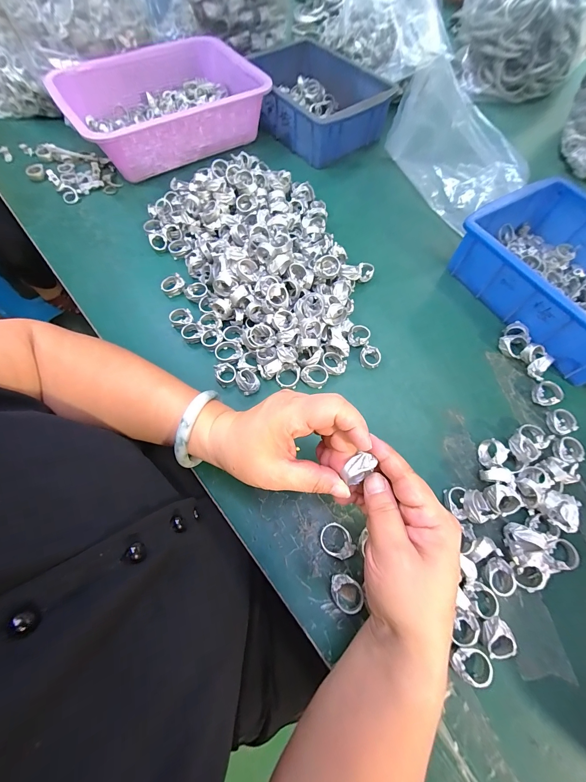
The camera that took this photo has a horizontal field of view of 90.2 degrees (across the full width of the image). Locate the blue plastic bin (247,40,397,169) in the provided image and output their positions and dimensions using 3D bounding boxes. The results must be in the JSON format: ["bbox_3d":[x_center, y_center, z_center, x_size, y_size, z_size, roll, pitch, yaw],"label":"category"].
[{"bbox_3d":[0.037,-0.521,0.530,0.191,0.074,0.243,-31,70,-14],"label":"blue plastic bin"}]

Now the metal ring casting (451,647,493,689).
[{"bbox_3d":[0.139,0.215,0.230,0.027,0.014,0.025,0,66,-1],"label":"metal ring casting"}]

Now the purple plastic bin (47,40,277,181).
[{"bbox_3d":[-0.209,-0.471,0.487,0.296,0.076,0.214,-36,71,-15],"label":"purple plastic bin"}]

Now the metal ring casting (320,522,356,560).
[{"bbox_3d":[0.039,0.136,0.264,0.027,0.014,0.030,-21,68,-10],"label":"metal ring casting"}]

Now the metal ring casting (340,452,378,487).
[{"bbox_3d":[0.047,0.057,0.214,0.026,0.019,0.016,-33,71,-15],"label":"metal ring casting"}]

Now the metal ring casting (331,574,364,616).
[{"bbox_3d":[0.045,0.172,0.248,0.030,0.014,0.024,33,69,13],"label":"metal ring casting"}]

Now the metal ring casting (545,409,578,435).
[{"bbox_3d":[0.287,0.034,0.315,0.022,0.019,0.026,-17,67,-8],"label":"metal ring casting"}]

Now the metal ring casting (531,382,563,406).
[{"bbox_3d":[0.285,0.004,0.330,0.027,0.015,0.027,-21,68,-10],"label":"metal ring casting"}]

